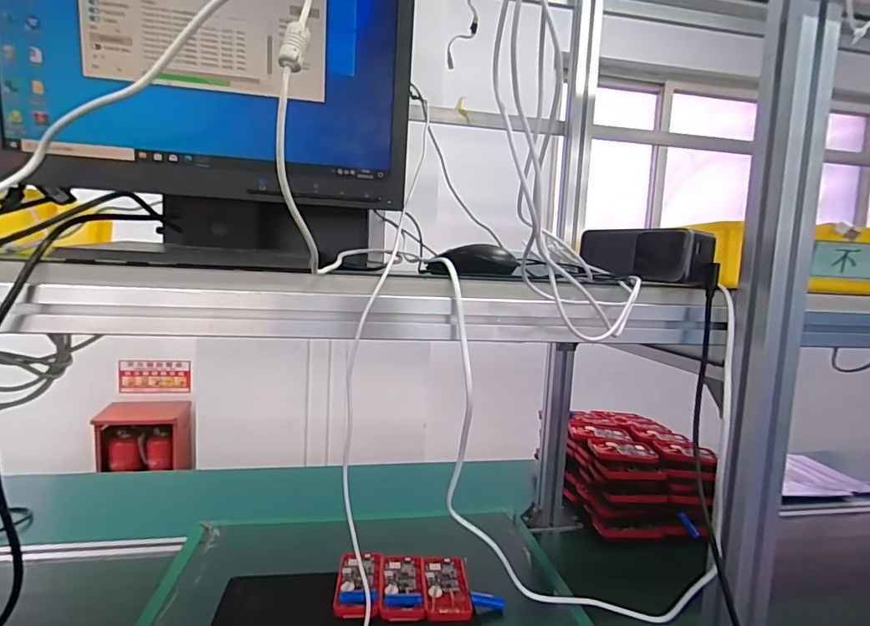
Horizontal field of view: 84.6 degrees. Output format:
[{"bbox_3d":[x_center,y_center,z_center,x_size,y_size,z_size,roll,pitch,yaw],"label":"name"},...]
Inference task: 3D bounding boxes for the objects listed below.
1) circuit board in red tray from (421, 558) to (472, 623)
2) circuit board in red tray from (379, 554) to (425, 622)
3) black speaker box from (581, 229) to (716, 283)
[{"bbox_3d":[0.016,0.400,0.703,0.065,0.009,0.134,2,6,-3],"label":"circuit board in red tray"},{"bbox_3d":[-0.049,0.397,0.699,0.063,0.015,0.128,2,6,-5],"label":"circuit board in red tray"},{"bbox_3d":[0.220,-0.062,0.510,0.043,0.052,0.132,-1,7,-34],"label":"black speaker box"}]

